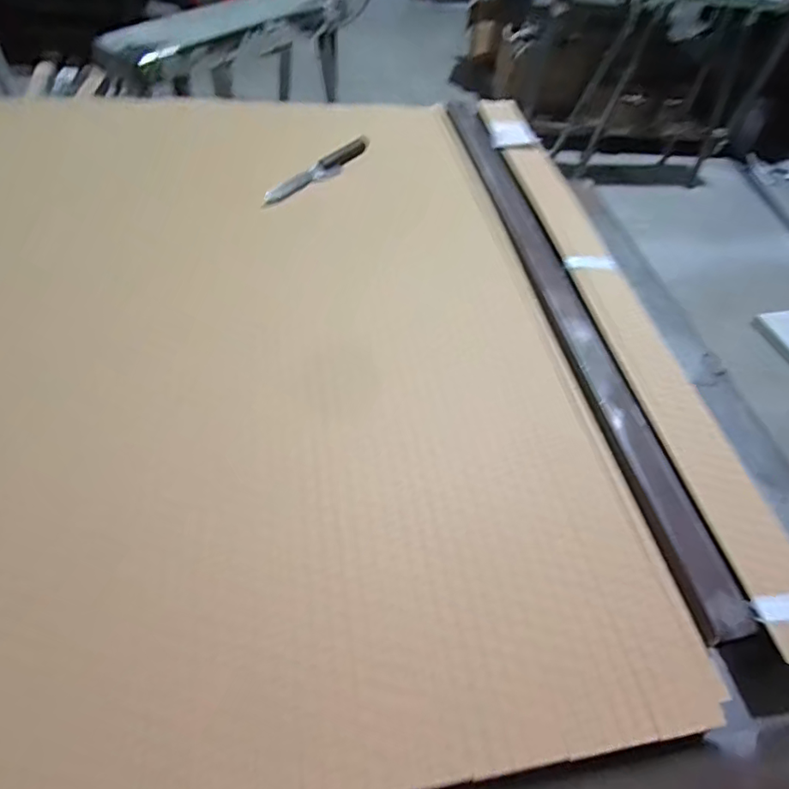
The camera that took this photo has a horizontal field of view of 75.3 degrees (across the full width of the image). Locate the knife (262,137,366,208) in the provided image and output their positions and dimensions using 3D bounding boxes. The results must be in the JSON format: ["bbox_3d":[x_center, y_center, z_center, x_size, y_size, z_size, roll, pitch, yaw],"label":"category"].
[{"bbox_3d":[-0.116,-0.351,0.801,0.032,0.016,0.234,31,55,19],"label":"knife"}]

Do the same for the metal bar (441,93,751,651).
[{"bbox_3d":[0.209,-0.167,0.687,0.060,0.032,0.916,-5,51,-9],"label":"metal bar"}]

